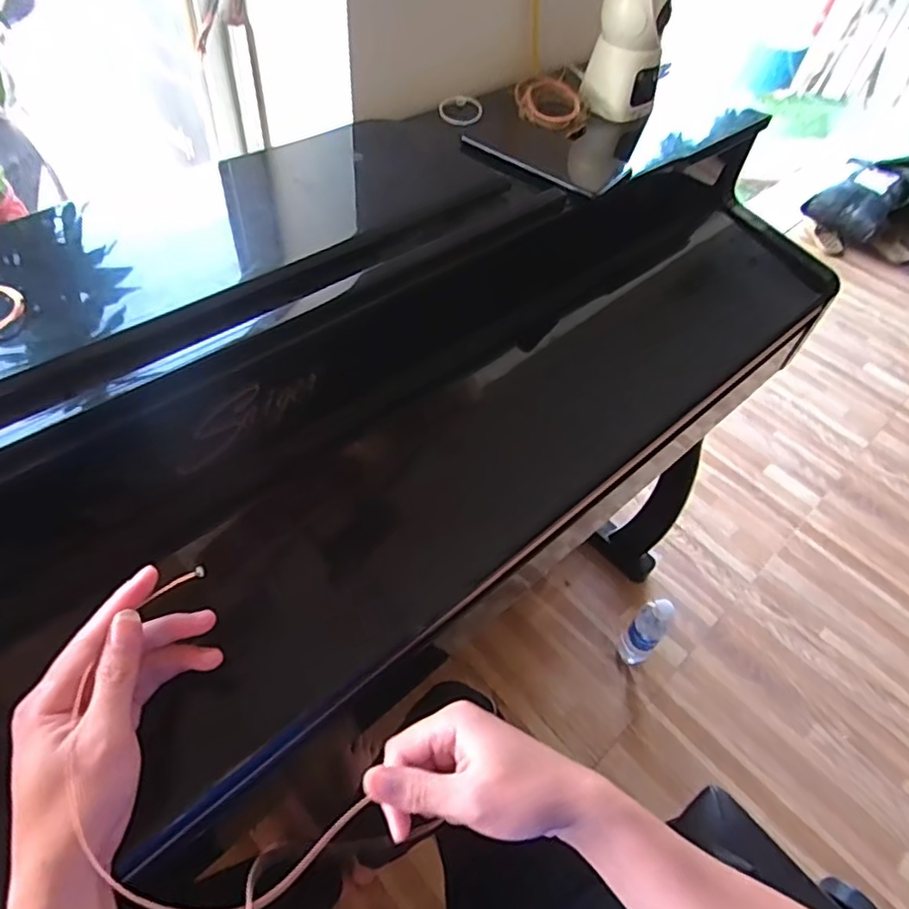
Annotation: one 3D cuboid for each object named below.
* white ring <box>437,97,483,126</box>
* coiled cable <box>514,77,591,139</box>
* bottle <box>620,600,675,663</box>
[{"bbox_3d":[0.006,-0.373,0.655,0.047,0.011,0.055,6,51,-1],"label":"white ring"},{"bbox_3d":[0.104,-0.373,0.649,0.078,0.032,0.063,22,53,12],"label":"coiled cable"},{"bbox_3d":[0.365,0.332,1.146,0.061,0.212,0.059,2,54,-3],"label":"bottle"}]

